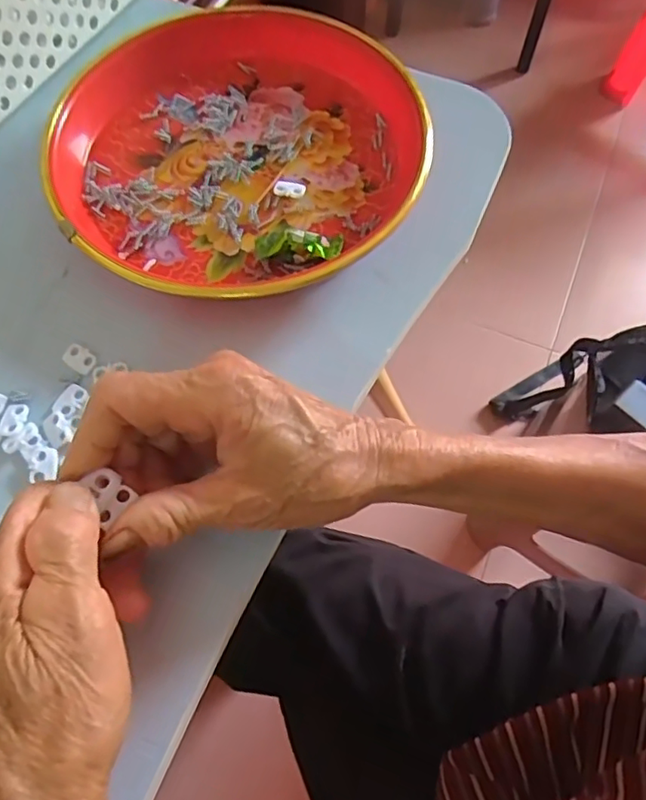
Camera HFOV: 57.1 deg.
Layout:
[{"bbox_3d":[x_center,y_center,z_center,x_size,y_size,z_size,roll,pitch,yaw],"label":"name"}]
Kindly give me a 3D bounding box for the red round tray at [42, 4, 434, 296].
[{"bbox_3d":[-0.051,-0.152,0.351,0.212,0.036,0.199,0,65,0],"label":"red round tray"}]

